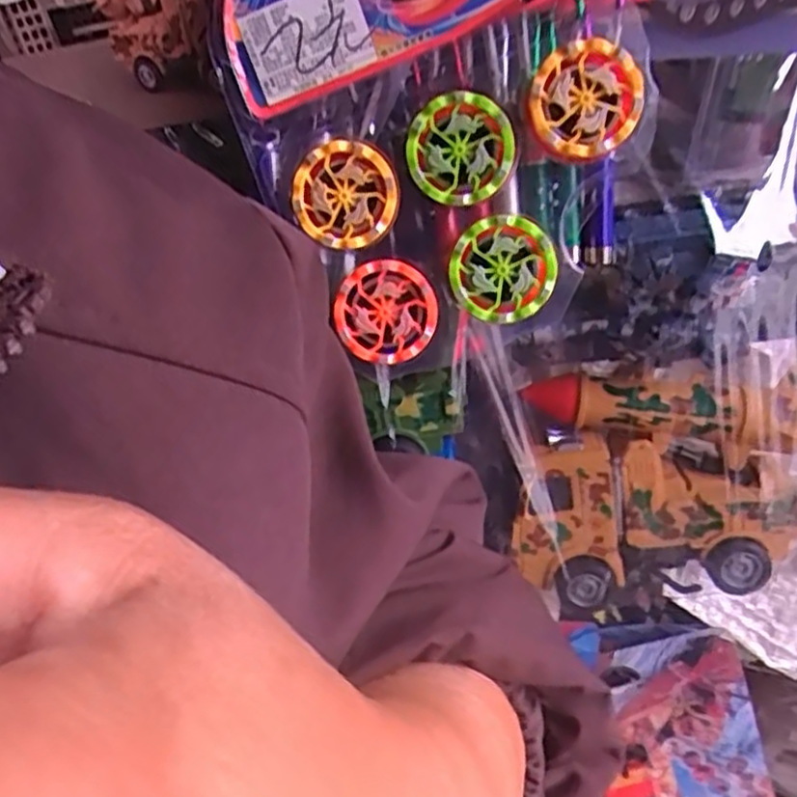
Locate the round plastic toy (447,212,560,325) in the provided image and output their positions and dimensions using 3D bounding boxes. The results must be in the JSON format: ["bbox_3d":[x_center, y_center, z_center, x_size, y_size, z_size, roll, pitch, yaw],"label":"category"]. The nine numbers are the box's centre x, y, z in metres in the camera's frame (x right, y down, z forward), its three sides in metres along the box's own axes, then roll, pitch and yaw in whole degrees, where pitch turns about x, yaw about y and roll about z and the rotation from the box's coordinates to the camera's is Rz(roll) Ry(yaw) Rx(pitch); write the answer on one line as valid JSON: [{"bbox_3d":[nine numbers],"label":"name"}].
[{"bbox_3d":[0.041,-0.051,0.295,0.041,0.039,0.013,2,25,20],"label":"round plastic toy"}]

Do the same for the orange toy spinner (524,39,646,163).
[{"bbox_3d":[0.069,-0.111,0.281,0.041,0.040,0.017,-2,23,10],"label":"orange toy spinner"}]

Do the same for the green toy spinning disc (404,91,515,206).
[{"bbox_3d":[0.024,-0.097,0.292,0.041,0.039,0.012,-2,23,10],"label":"green toy spinning disc"}]

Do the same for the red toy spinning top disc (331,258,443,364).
[{"bbox_3d":[-0.005,-0.035,0.306,0.041,0.040,0.009,1,24,18],"label":"red toy spinning top disc"}]

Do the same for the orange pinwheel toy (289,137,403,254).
[{"bbox_3d":[-0.021,-0.082,0.302,0.042,0.042,0.006,31,16,1],"label":"orange pinwheel toy"}]

